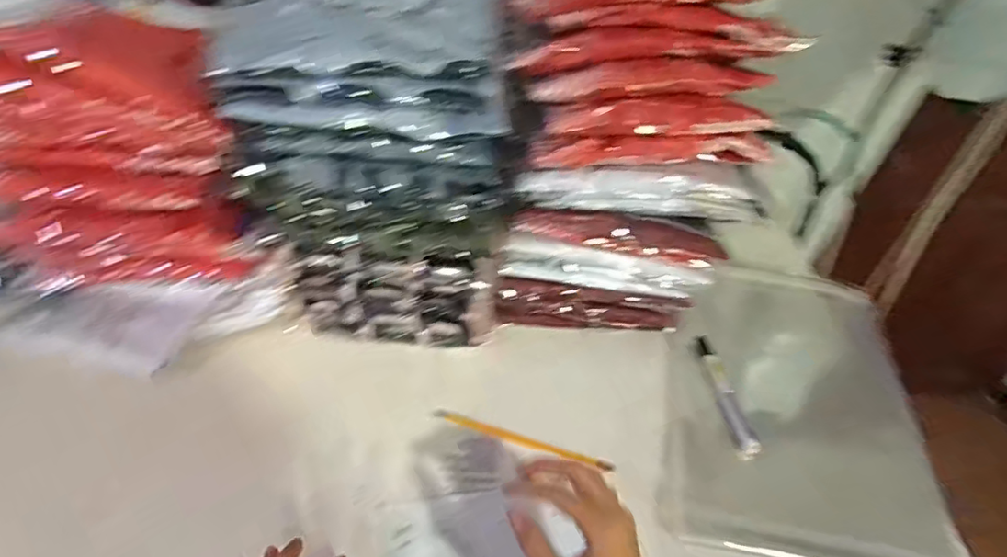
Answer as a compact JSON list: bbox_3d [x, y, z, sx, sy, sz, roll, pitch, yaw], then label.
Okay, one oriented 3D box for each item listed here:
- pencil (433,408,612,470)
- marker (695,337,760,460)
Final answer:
[{"bbox_3d":[0.019,0.163,0.608,0.188,0.012,0.013,18,49,10],"label":"pencil"},{"bbox_3d":[0.242,0.125,0.653,0.021,0.017,0.150,-2,48,-8],"label":"marker"}]

